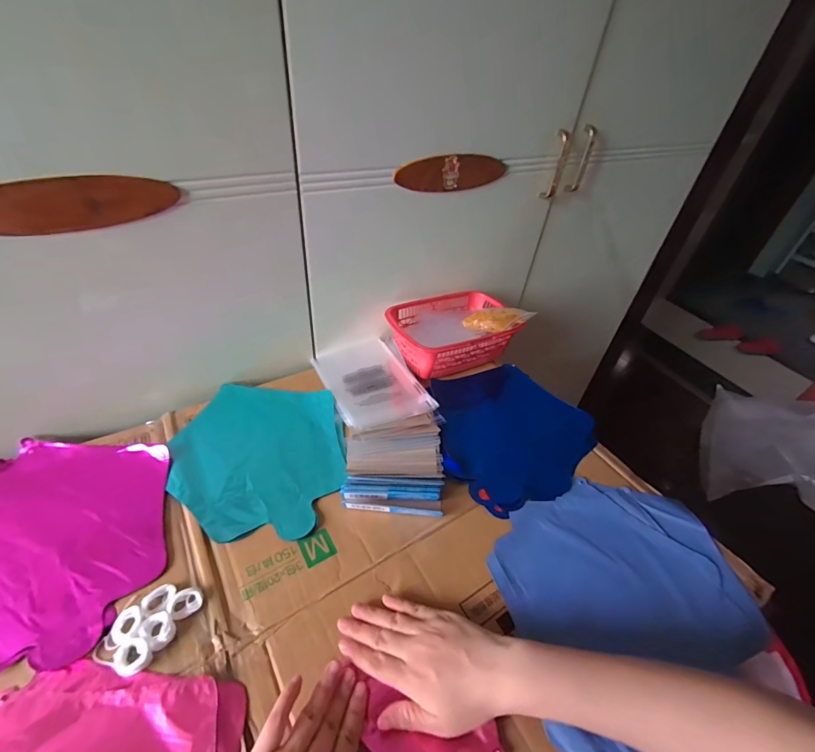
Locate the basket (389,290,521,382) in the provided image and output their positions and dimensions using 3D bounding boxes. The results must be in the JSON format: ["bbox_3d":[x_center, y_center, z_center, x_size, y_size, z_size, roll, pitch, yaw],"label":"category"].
[{"bbox_3d":[0.073,-0.079,0.681,0.214,0.065,0.156,-12,45,-20],"label":"basket"}]

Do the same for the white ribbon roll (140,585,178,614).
[{"bbox_3d":[-0.231,0.207,0.372,0.025,0.010,0.027,4,41,-3],"label":"white ribbon roll"}]

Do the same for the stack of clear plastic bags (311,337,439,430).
[{"bbox_3d":[-0.056,0.003,0.621,0.136,0.018,0.189,-13,45,-21],"label":"stack of clear plastic bags"}]

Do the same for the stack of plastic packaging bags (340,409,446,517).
[{"bbox_3d":[-0.014,0.101,0.518,0.121,0.033,0.160,7,41,-1],"label":"stack of plastic packaging bags"}]

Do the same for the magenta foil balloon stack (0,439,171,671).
[{"bbox_3d":[-0.370,0.165,0.409,0.238,0.015,0.231,5,41,-2],"label":"magenta foil balloon stack"}]

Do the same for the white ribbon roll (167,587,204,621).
[{"bbox_3d":[-0.206,0.210,0.372,0.028,0.009,0.024,-26,51,-32],"label":"white ribbon roll"}]

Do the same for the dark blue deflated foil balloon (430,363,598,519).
[{"bbox_3d":[0.143,0.070,0.572,0.228,0.019,0.223,4,41,-3],"label":"dark blue deflated foil balloon"}]

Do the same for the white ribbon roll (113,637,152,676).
[{"bbox_3d":[-0.231,0.235,0.336,0.026,0.006,0.026,4,41,-3],"label":"white ribbon roll"}]

